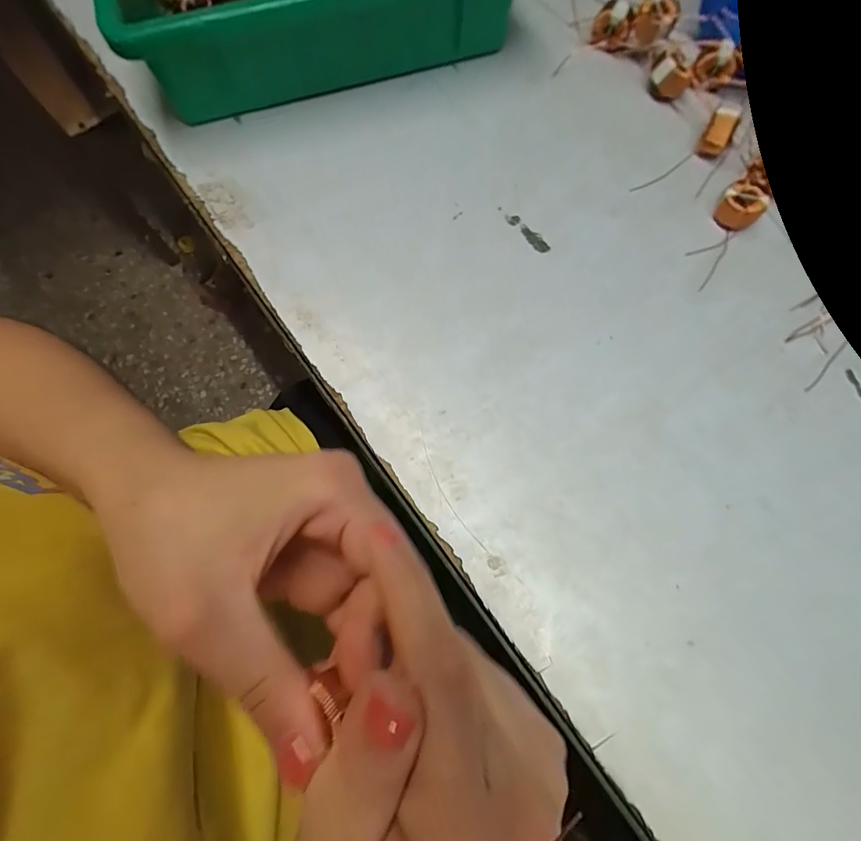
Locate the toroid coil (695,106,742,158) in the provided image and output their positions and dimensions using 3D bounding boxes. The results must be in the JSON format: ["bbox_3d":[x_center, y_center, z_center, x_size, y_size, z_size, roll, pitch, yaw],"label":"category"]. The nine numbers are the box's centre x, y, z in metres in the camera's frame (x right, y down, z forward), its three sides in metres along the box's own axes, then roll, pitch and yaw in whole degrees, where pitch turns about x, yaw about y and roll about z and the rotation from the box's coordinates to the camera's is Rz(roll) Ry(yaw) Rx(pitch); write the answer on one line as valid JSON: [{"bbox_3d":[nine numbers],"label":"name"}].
[{"bbox_3d":[0.172,-0.170,0.263,0.016,0.023,0.018,32,77,10],"label":"toroid coil"}]

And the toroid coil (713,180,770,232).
[{"bbox_3d":[0.176,-0.120,0.251,0.023,0.014,0.024,0,74,1],"label":"toroid coil"}]

